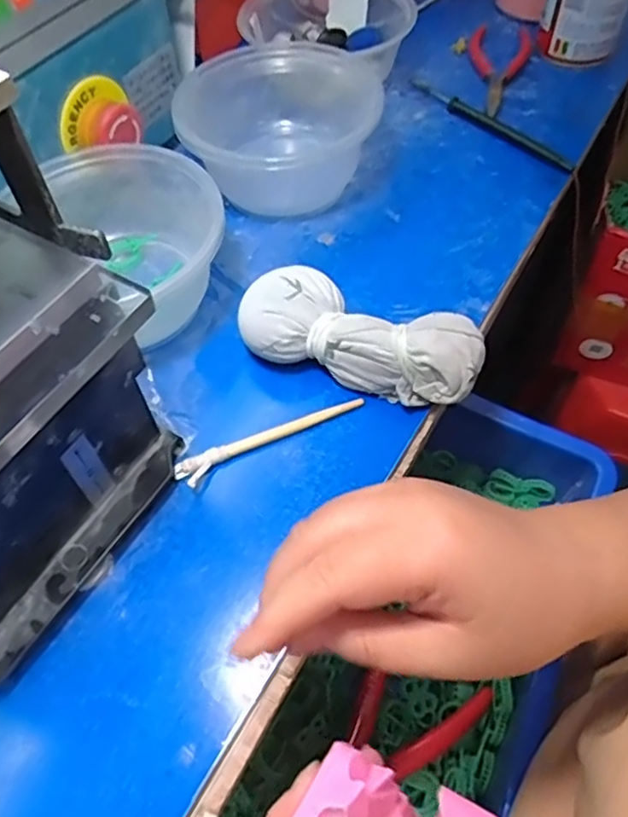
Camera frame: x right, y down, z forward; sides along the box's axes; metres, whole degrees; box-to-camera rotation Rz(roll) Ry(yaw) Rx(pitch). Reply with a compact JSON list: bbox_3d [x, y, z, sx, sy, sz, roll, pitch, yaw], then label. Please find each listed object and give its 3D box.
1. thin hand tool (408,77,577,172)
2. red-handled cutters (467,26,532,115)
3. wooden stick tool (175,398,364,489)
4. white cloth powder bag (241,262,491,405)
[{"bbox_3d":[0.134,-0.222,0.486,0.014,0.010,0.156,-38,64,-20],"label":"thin hand tool"},{"bbox_3d":[0.155,-0.284,0.520,0.051,0.010,0.132,7,58,6],"label":"red-handled cutters"},{"bbox_3d":[-0.023,0.015,0.342,0.106,0.008,0.016,-26,61,-15],"label":"wooden stick tool"},{"bbox_3d":[0.026,-0.038,0.354,0.131,0.042,0.052,18,60,12],"label":"white cloth powder bag"}]

